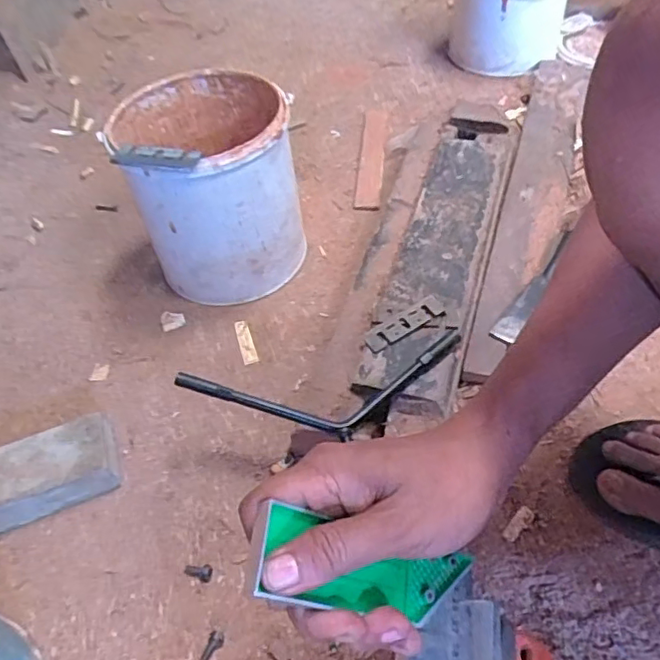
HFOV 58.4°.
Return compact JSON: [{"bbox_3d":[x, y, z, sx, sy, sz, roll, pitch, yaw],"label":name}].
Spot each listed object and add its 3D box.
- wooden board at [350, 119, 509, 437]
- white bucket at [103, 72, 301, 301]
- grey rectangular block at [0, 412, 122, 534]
[{"bbox_3d":[0.120,-0.100,0.635,0.084,0.028,0.480,11,52,15],"label":"wooden board"},{"bbox_3d":[-0.121,-0.151,0.634,0.158,0.193,0.172,-3,49,4],"label":"white bucket"},{"bbox_3d":[-0.269,0.131,0.513,0.166,0.037,0.067,-20,50,-11],"label":"grey rectangular block"}]

